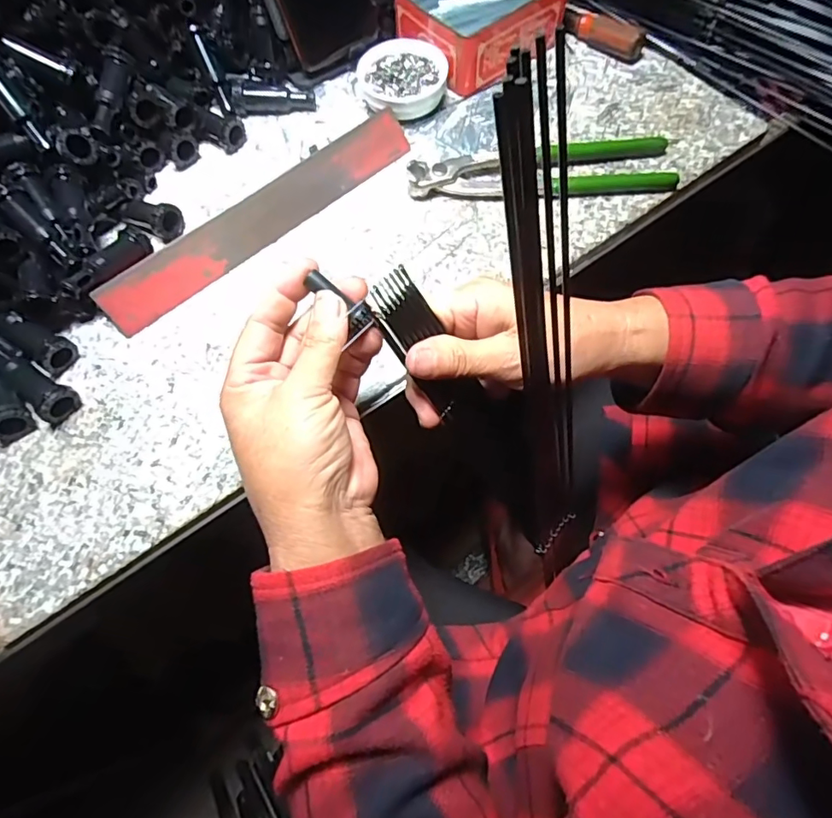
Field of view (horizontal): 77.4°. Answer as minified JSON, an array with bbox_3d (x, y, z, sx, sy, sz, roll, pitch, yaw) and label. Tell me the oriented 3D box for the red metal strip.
[{"bbox_3d":[-0.110,-0.143,0.382,0.256,0.006,0.035,-39,118,-14],"label":"red metal strip"}]

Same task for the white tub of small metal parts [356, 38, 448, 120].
[{"bbox_3d":[-0.011,-0.272,0.426,0.069,0.021,0.075,0,72,-2],"label":"white tub of small metal parts"}]

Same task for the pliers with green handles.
[{"bbox_3d":[0.097,-0.176,0.392,0.200,0.015,0.057,-12,67,-2],"label":"pliers with green handles"}]

